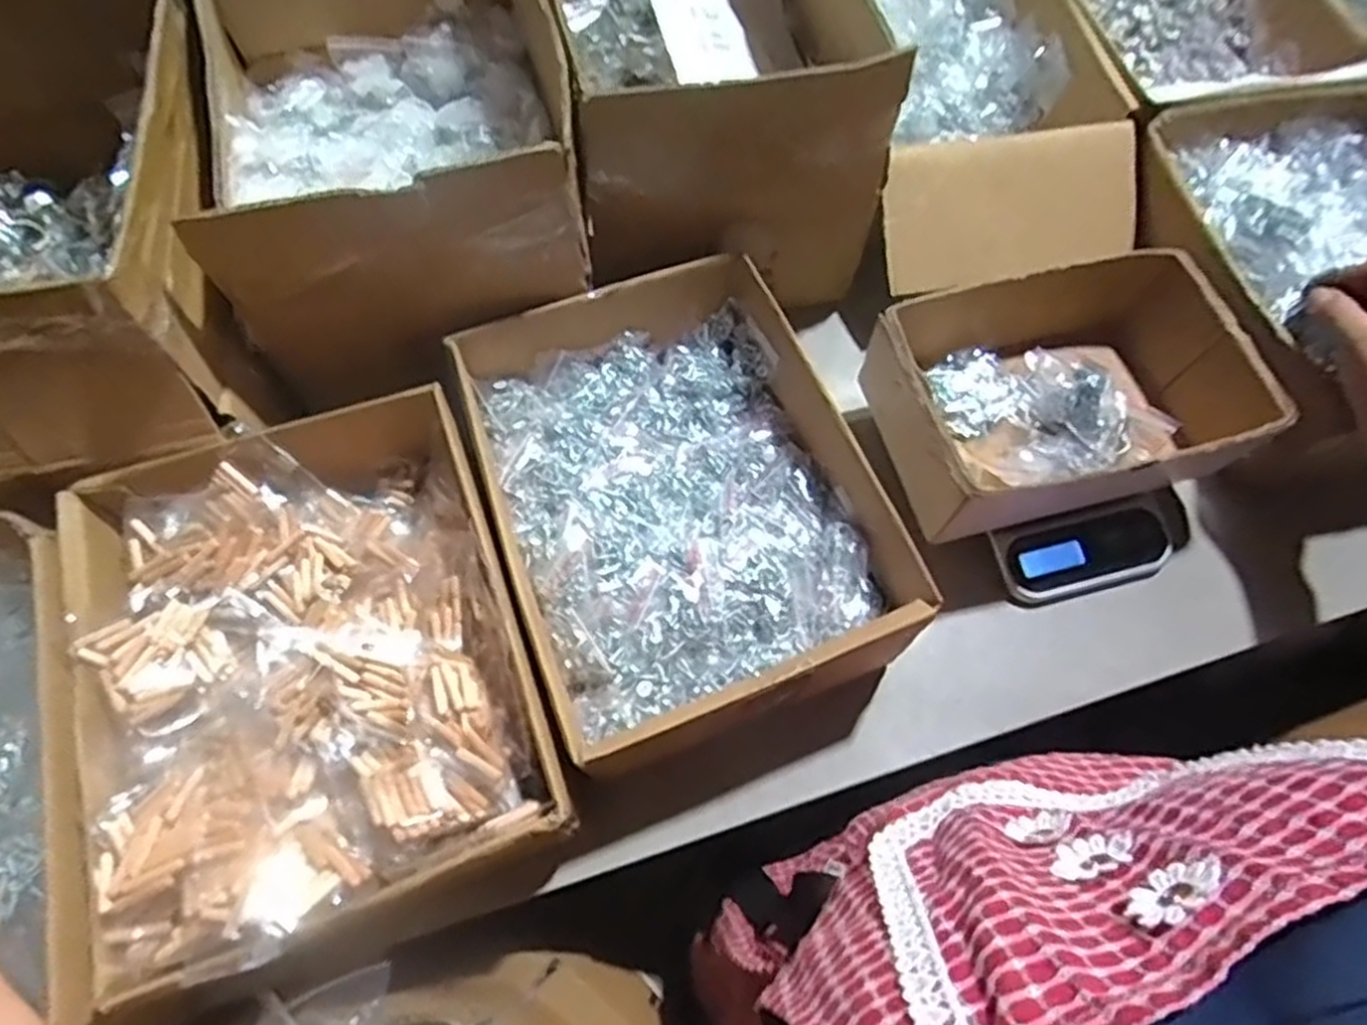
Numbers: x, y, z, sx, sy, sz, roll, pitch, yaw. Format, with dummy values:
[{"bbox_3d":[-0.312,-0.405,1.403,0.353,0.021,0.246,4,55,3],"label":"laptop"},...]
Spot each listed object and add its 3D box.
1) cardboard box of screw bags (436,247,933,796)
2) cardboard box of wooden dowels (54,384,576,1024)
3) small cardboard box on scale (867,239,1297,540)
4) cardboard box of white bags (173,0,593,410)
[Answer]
[{"bbox_3d":[-0.002,-0.008,0.552,0.242,0.114,0.333,-18,71,-7],"label":"cardboard box of screw bags"},{"bbox_3d":[-0.235,0.088,0.488,0.254,0.118,0.344,-20,72,-8],"label":"cardboard box of wooden dowels"},{"bbox_3d":[0.291,-0.096,0.584,0.263,0.090,0.170,-13,71,-6],"label":"small cardboard box on scale"},{"bbox_3d":[-0.225,-0.307,0.575,0.247,0.172,0.356,-16,71,-7],"label":"cardboard box of white bags"}]

